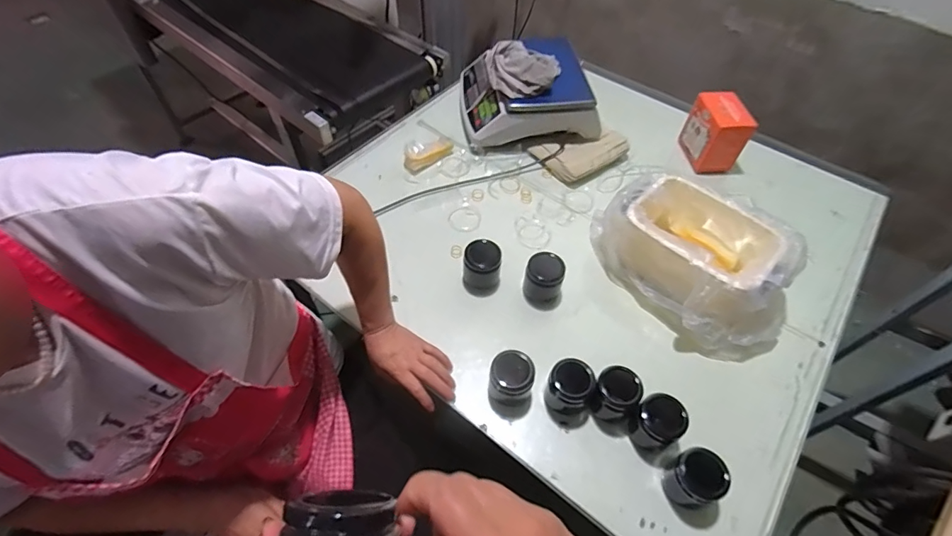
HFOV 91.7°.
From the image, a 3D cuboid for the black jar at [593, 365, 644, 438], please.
[{"bbox_3d":[0.208,0.195,0.683,0.061,0.096,0.067,0,52,-1],"label":"black jar"}]

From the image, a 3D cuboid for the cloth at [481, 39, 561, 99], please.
[{"bbox_3d":[0.093,-0.435,1.000,0.167,0.062,0.125,23,55,16],"label":"cloth"}]

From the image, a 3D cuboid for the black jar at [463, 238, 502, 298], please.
[{"bbox_3d":[0.011,-0.002,0.824,0.066,0.076,0.068,0,52,-1],"label":"black jar"}]

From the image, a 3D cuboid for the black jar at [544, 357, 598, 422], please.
[{"bbox_3d":[0.141,0.181,0.693,0.064,0.090,0.059,0,52,-1],"label":"black jar"}]

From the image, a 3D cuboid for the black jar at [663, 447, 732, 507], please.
[{"bbox_3d":[0.294,0.285,0.625,0.065,0.080,0.061,0,52,-1],"label":"black jar"}]

